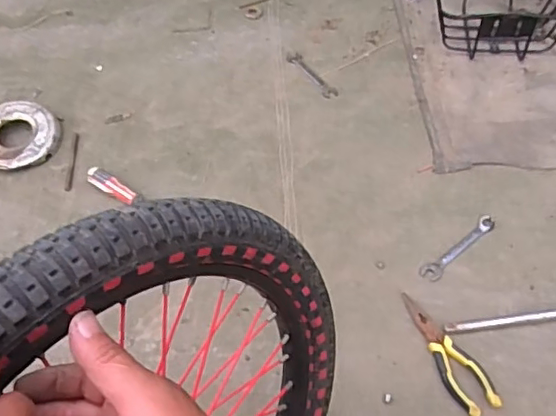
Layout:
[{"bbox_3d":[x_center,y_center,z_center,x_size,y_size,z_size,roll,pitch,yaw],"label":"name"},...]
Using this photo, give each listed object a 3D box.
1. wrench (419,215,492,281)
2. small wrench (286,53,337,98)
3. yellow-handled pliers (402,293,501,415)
[{"bbox_3d":[0.282,0.061,0.886,0.154,0.006,0.029,-35,59,-19],"label":"wrench"},{"bbox_3d":[0.066,-0.266,1.138,0.032,0.004,0.153,-28,57,-15],"label":"small wrench"},{"bbox_3d":[0.227,0.194,0.780,0.055,0.012,0.187,-23,56,-13],"label":"yellow-handled pliers"}]

